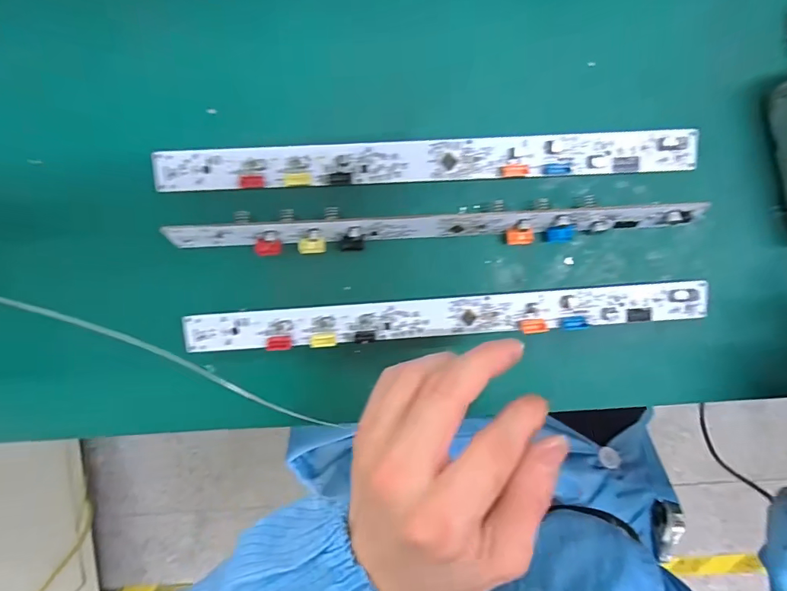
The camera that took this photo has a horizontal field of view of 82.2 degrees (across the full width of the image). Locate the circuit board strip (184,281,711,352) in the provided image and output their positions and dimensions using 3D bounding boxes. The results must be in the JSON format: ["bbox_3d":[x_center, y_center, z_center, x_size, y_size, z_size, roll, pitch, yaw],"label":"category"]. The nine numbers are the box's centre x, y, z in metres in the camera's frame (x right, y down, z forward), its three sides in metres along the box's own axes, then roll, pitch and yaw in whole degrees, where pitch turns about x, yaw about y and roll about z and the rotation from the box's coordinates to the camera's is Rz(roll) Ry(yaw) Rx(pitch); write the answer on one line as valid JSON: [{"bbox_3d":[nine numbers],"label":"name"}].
[{"bbox_3d":[0.029,0.012,0.257,0.287,0.014,0.021,-4,96,1],"label":"circuit board strip"}]

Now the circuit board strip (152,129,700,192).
[{"bbox_3d":[0.016,-0.073,0.245,0.285,0.010,0.022,-2,96,1],"label":"circuit board strip"}]

